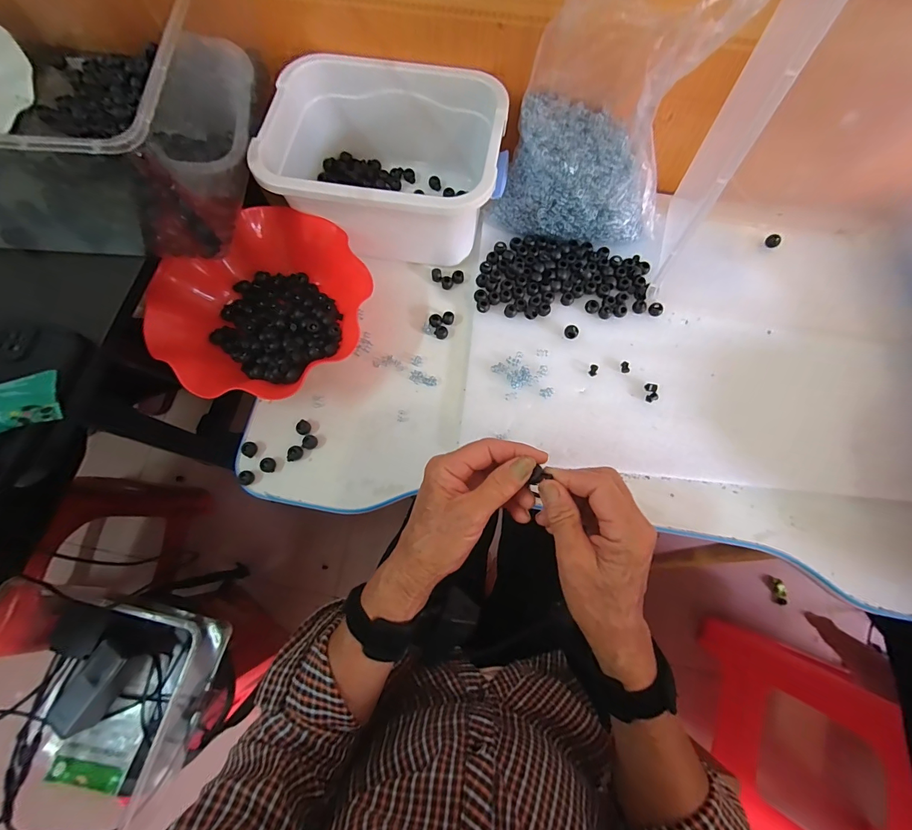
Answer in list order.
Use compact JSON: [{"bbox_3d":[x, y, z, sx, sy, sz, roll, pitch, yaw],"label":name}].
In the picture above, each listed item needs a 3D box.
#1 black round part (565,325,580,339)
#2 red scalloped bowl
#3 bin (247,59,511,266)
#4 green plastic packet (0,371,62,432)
[{"bbox_3d":[0.133,-0.095,0.454,0.016,0.008,0.014,34,79,8],"label":"black round part"},{"bbox_3d":[-0.211,-0.124,0.438,0.218,0.060,0.209,0,77,0],"label":"red scalloped bowl"},{"bbox_3d":[-0.076,-0.289,0.453,0.250,0.101,0.183,5,78,2],"label":"bin"},{"bbox_3d":[-0.361,-0.007,0.317,0.067,0.020,0.043,-26,74,-6],"label":"green plastic packet"}]

